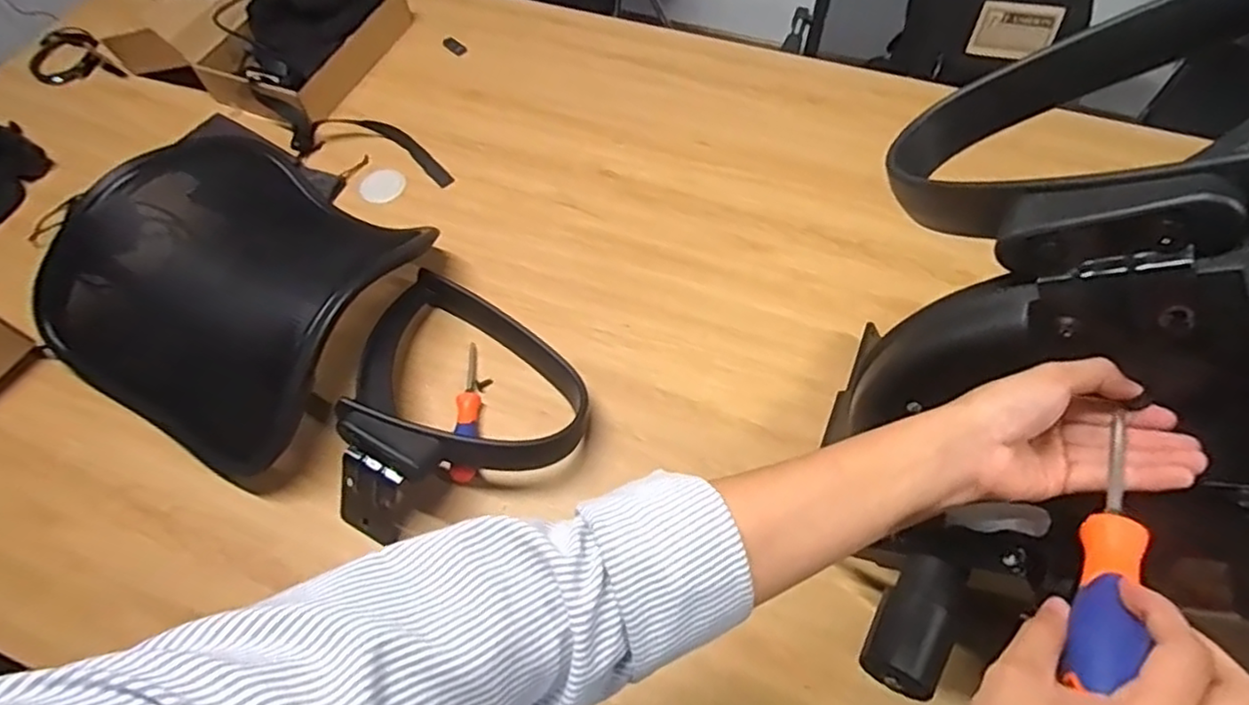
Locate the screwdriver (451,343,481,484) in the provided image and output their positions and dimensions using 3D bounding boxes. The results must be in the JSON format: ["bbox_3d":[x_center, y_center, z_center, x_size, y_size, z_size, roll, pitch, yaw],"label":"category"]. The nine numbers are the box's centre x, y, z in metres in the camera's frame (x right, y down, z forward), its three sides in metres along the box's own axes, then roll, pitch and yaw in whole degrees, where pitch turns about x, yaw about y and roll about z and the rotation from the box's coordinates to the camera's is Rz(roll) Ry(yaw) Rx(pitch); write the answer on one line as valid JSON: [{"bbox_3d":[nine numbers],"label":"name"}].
[{"bbox_3d":[-0.185,0.066,0.778,0.025,0.026,0.181,-4,60,-1],"label":"screwdriver"}]

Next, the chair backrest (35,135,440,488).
[{"bbox_3d":[-0.492,-0.092,0.837,0.459,0.179,0.384,29,65,17],"label":"chair backrest"}]

